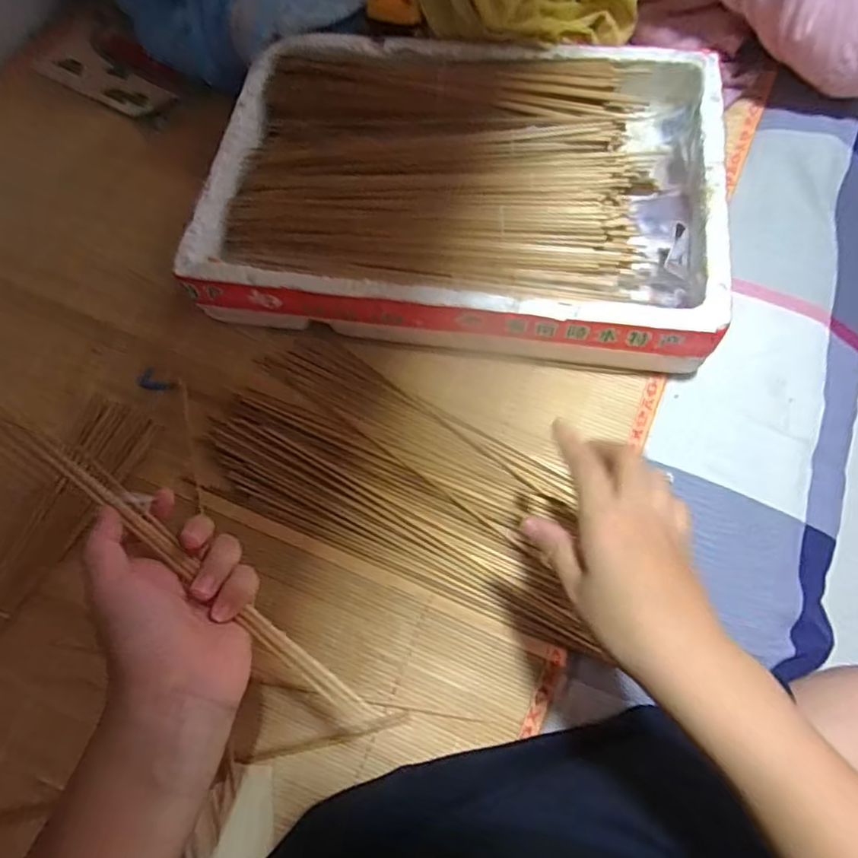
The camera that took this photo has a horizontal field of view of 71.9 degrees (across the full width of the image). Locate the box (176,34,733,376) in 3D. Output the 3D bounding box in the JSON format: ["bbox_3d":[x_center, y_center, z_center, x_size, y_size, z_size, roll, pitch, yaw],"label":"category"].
[{"bbox_3d":[0.031,-0.242,0.570,0.455,0.079,0.336,8,71,5],"label":"box"}]

